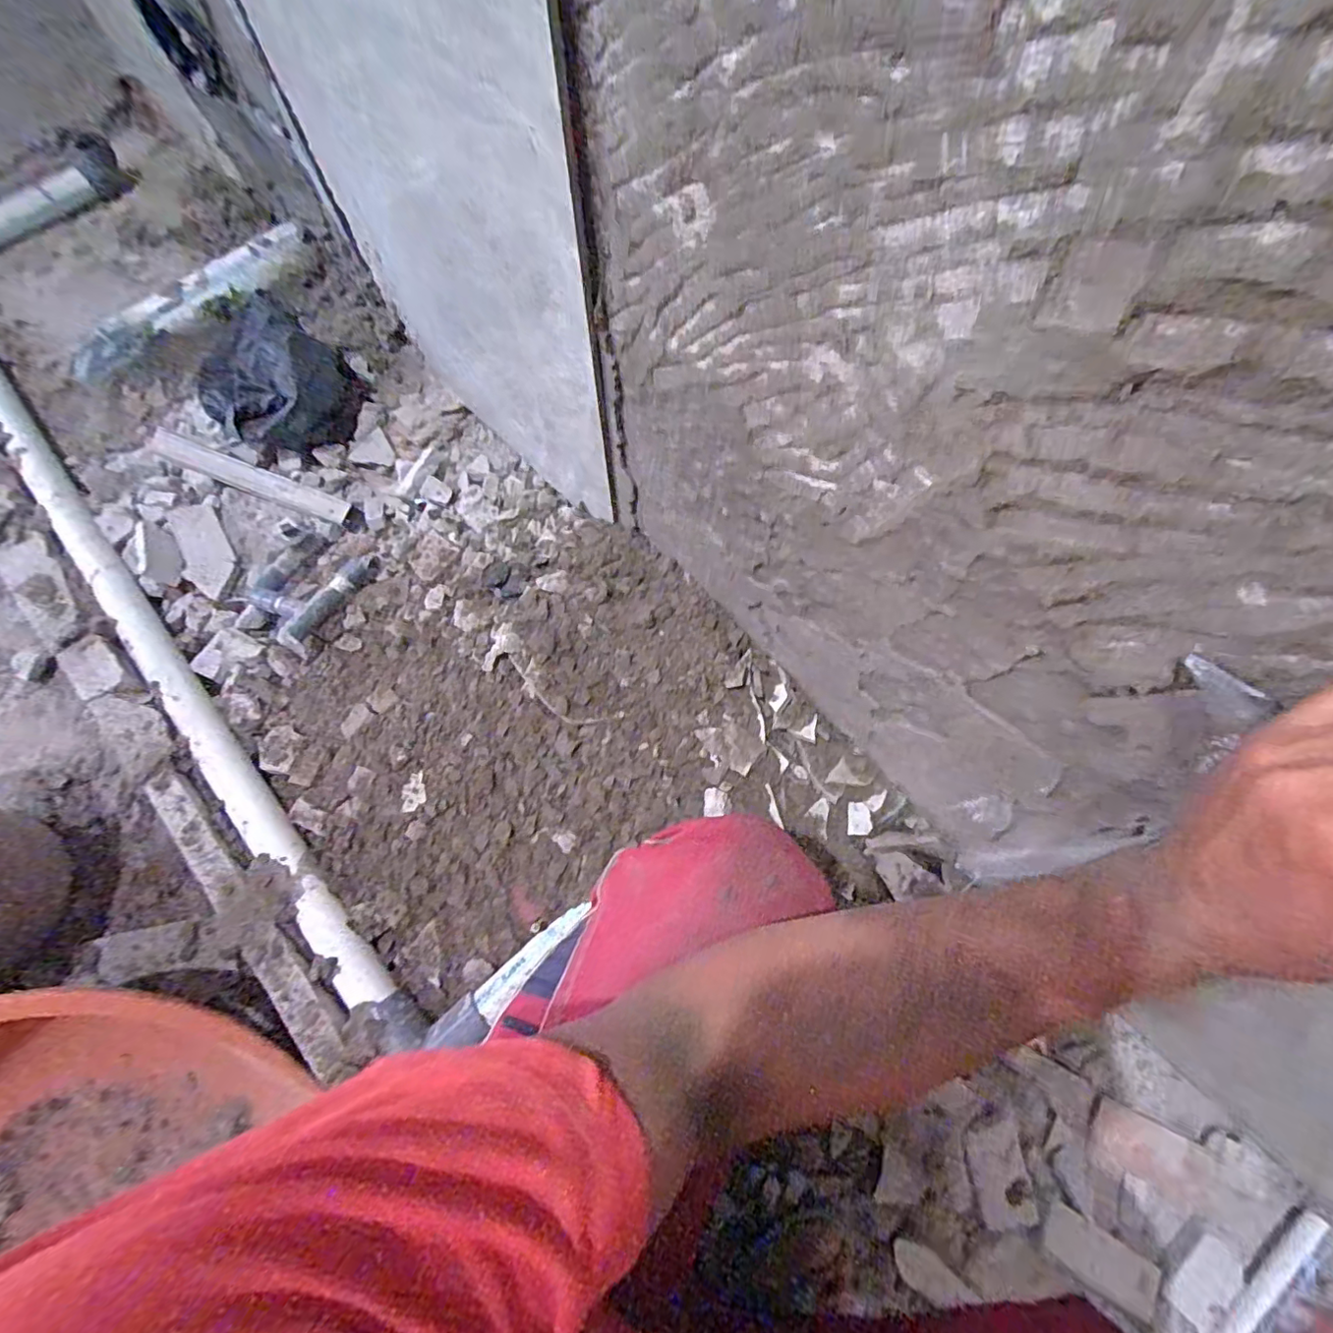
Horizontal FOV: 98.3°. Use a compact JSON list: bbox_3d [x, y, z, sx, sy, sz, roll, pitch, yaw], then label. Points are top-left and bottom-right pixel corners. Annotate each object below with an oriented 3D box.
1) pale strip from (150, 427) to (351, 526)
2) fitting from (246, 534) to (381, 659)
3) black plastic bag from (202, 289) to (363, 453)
[{"bbox_3d":[-0.667,-0.303,0.913,0.383,0.017,0.047,21,70,8],"label":"pale strip"},{"bbox_3d":[-0.501,-0.110,0.794,0.137,0.035,0.162,24,71,9],"label":"fitting"},{"bbox_3d":[-0.583,-0.427,0.869,0.195,0.115,0.195,34,73,12],"label":"black plastic bag"}]

